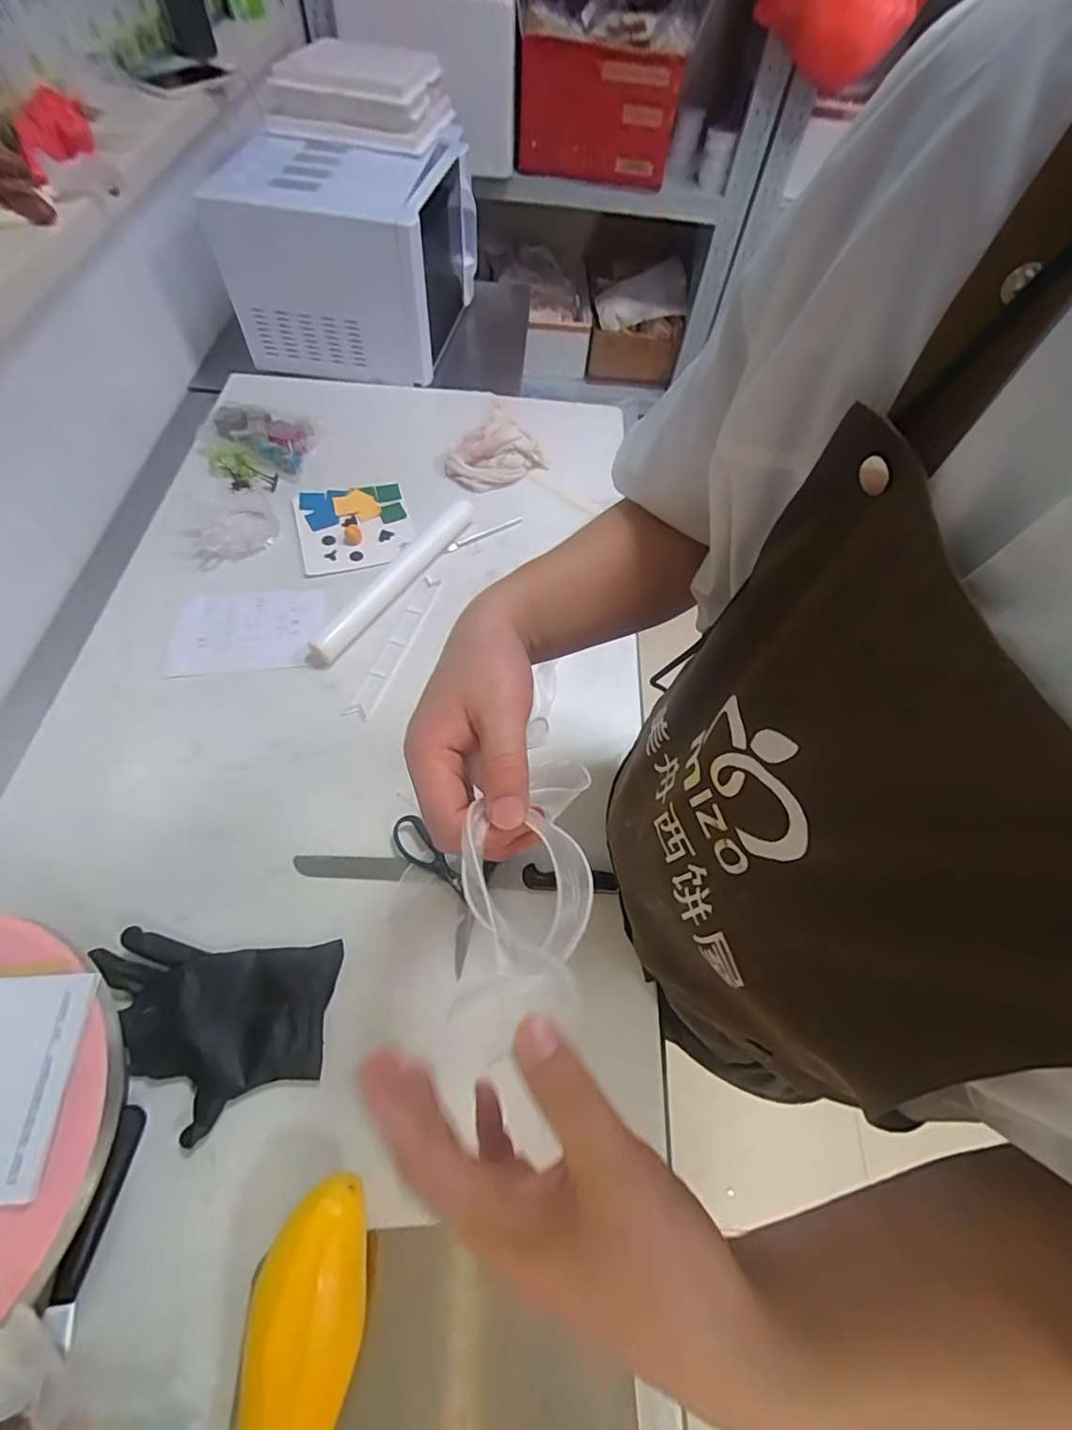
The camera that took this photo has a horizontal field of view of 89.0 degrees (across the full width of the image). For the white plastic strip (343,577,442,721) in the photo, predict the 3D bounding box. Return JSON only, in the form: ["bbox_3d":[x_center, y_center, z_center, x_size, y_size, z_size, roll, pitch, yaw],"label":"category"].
[{"bbox_3d":[-0.186,-0.096,0.734,0.031,0.007,0.238,18,61,6],"label":"white plastic strip"}]

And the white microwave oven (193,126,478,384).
[{"bbox_3d":[-0.302,-0.788,0.944,0.292,0.246,0.371,12,60,3],"label":"white microwave oven"}]

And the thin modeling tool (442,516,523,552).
[{"bbox_3d":[-0.080,-0.279,0.840,0.138,0.006,0.011,-30,66,-19],"label":"thin modeling tool"}]

